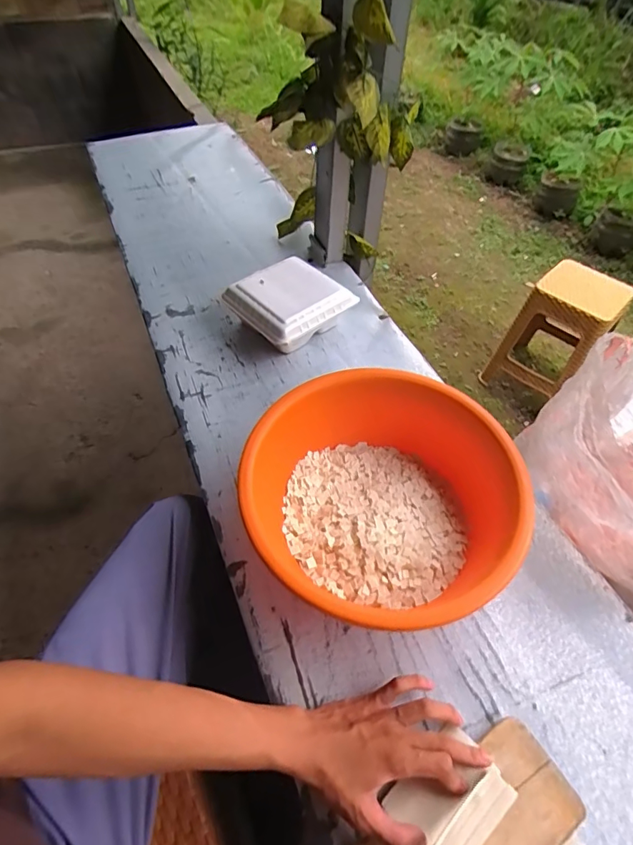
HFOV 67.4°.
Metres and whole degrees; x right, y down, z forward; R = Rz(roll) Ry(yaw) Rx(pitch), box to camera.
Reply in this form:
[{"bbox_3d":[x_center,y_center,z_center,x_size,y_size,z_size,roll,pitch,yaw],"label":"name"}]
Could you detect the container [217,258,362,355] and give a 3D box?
[{"bbox_3d":[-0.048,-0.208,0.836,0.176,0.072,0.170,-36,61,-28],"label":"container"}]

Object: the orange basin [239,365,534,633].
[{"bbox_3d":[0.074,0.088,0.564,0.292,0.125,0.312,2,51,-2],"label":"orange basin"}]

